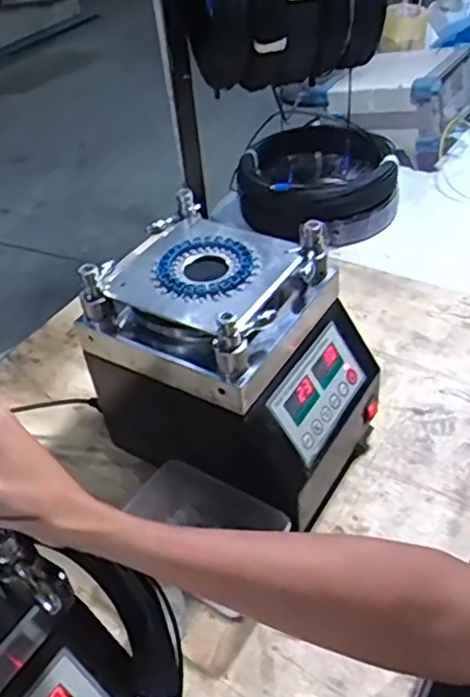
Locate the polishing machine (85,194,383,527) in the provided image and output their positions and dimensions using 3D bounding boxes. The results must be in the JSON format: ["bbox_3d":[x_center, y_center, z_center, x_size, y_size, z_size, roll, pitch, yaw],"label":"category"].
[{"bbox_3d":[-0.003,0.023,0.787,0.282,0.280,0.217,19,47,27],"label":"polishing machine"}]

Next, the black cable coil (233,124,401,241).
[{"bbox_3d":[0.166,-0.345,1.308,0.300,0.116,0.308,-4,41,3],"label":"black cable coil"}]

